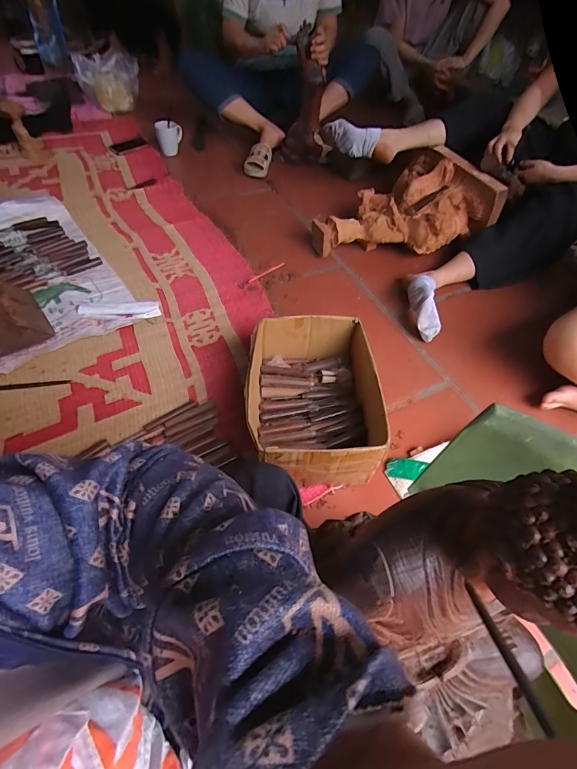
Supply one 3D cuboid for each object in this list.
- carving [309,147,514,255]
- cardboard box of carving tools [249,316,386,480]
[{"bbox_3d":[0.320,-0.546,1.207,0.497,0.181,0.328,-12,54,-12],"label":"carving"},{"bbox_3d":[0.046,0.028,0.831,0.250,0.145,0.329,1,53,-2],"label":"cardboard box of carving tools"}]

